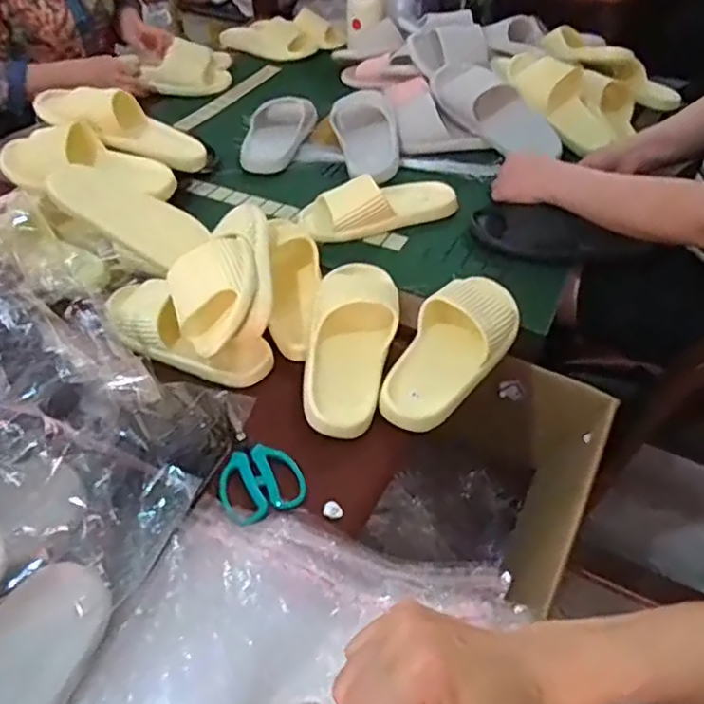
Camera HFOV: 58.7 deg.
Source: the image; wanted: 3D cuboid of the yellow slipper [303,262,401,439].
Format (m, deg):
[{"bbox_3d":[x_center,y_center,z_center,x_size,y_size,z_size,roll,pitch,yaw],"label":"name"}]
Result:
[{"bbox_3d":[0.000,-0.019,0.748,0.105,0.061,0.249,3,46,3],"label":"yellow slipper"}]

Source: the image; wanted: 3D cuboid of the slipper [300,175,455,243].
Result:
[{"bbox_3d":[0.044,-0.228,0.949,0.246,0.074,0.084,-13,47,-13],"label":"slipper"}]

